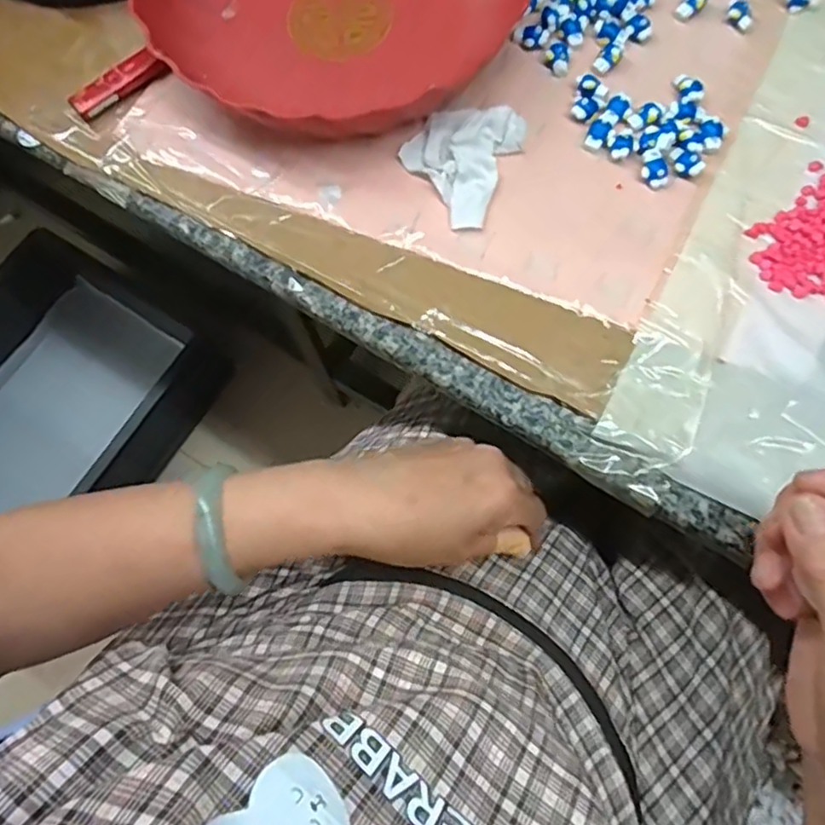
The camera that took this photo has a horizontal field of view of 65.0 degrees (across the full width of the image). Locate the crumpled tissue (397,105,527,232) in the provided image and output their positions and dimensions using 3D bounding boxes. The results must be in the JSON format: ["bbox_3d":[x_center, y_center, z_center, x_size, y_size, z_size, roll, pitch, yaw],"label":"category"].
[{"bbox_3d":[0.025,-0.152,0.387,0.063,0.021,0.074,24,75,9],"label":"crumpled tissue"}]

